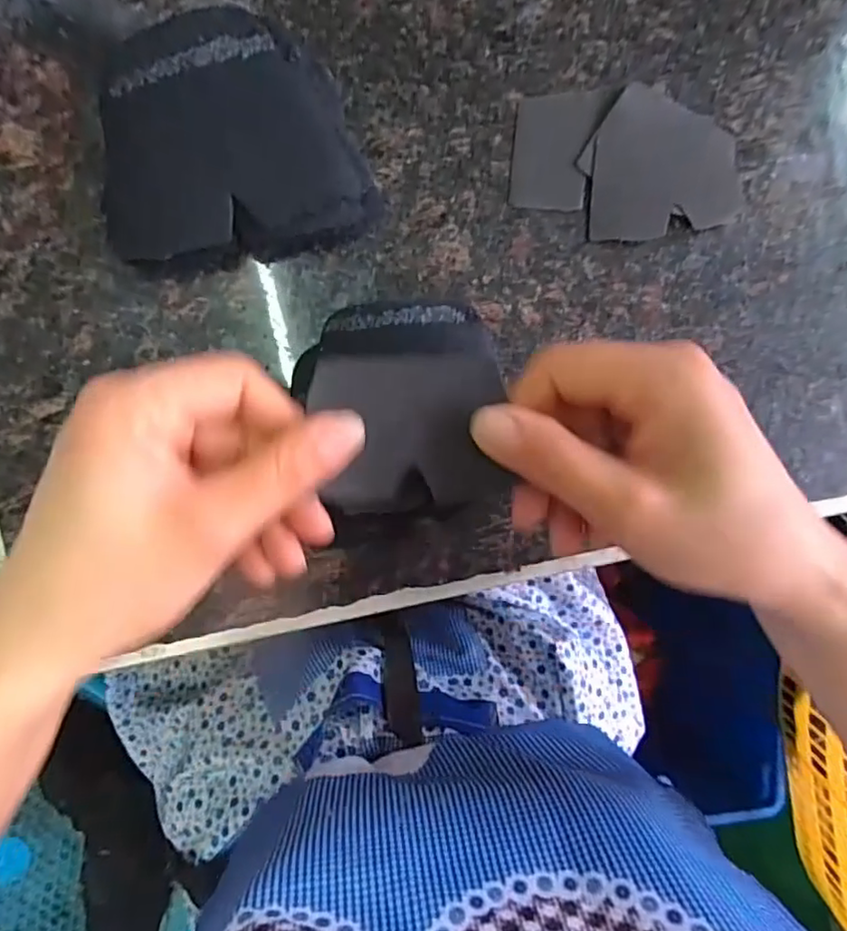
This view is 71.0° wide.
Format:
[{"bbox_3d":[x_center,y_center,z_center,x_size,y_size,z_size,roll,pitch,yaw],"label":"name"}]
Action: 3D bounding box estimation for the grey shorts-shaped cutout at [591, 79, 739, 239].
[{"bbox_3d":[0.125,-0.151,0.301,0.080,0.009,0.068,-2,95,-8],"label":"grey shorts-shaped cutout"}]

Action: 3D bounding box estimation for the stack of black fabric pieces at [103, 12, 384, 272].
[{"bbox_3d":[-0.084,-0.140,0.261,0.112,0.031,0.089,-13,96,-7],"label":"stack of black fabric pieces"}]

